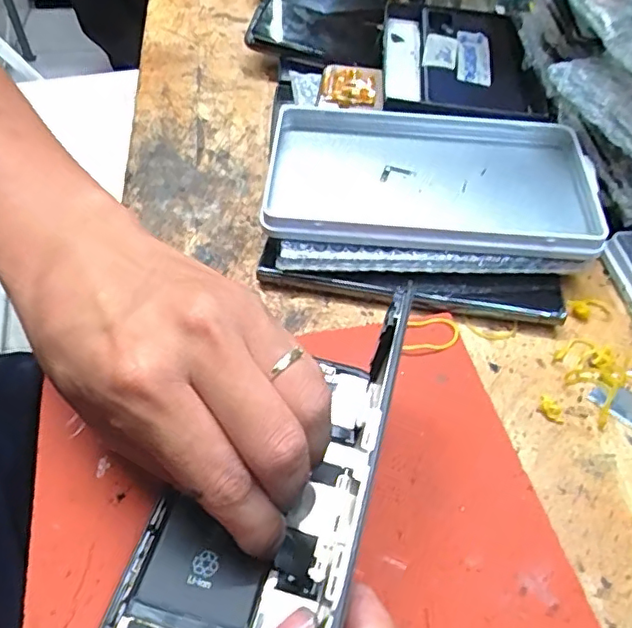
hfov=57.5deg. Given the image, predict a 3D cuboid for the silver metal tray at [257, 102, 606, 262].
[{"bbox_3d":[0.065,-0.079,0.333,0.184,0.021,0.109,4,52,3],"label":"silver metal tray"}]

